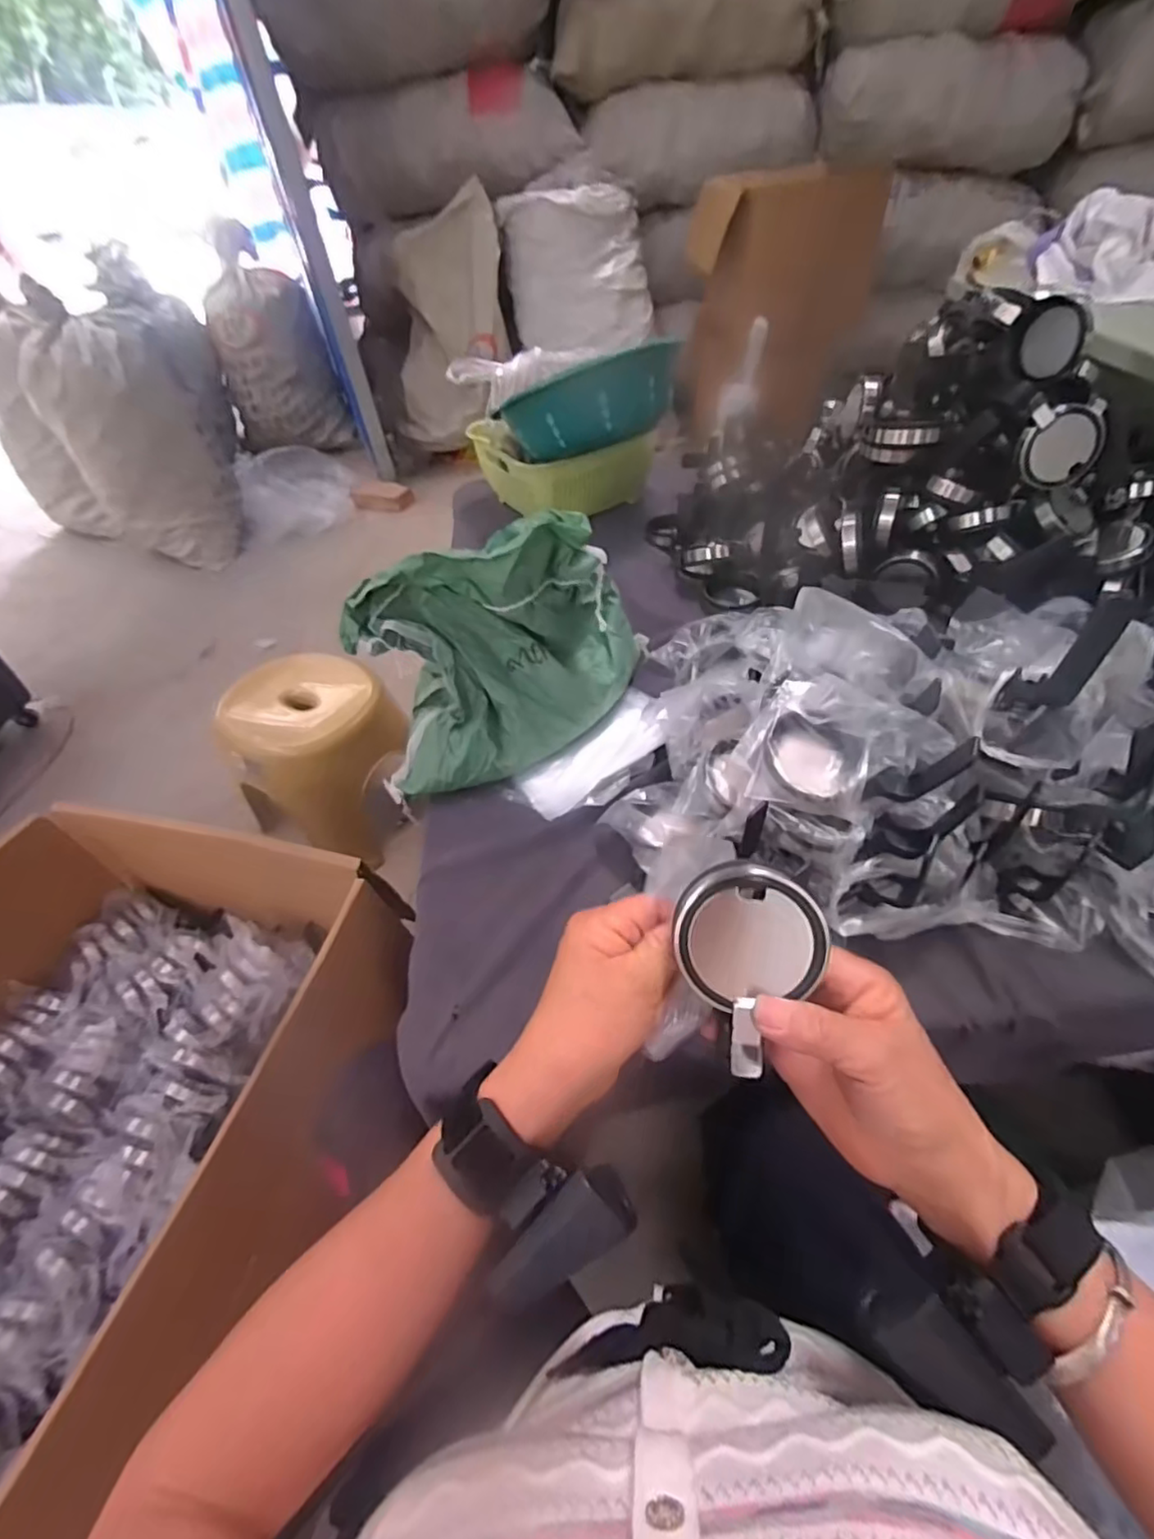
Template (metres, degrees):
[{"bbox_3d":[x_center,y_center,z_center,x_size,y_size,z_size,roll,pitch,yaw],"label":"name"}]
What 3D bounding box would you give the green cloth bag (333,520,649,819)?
[{"bbox_3d":[-0.064,-0.111,0.565,0.261,0.201,0.141,-12,47,-4],"label":"green cloth bag"}]

